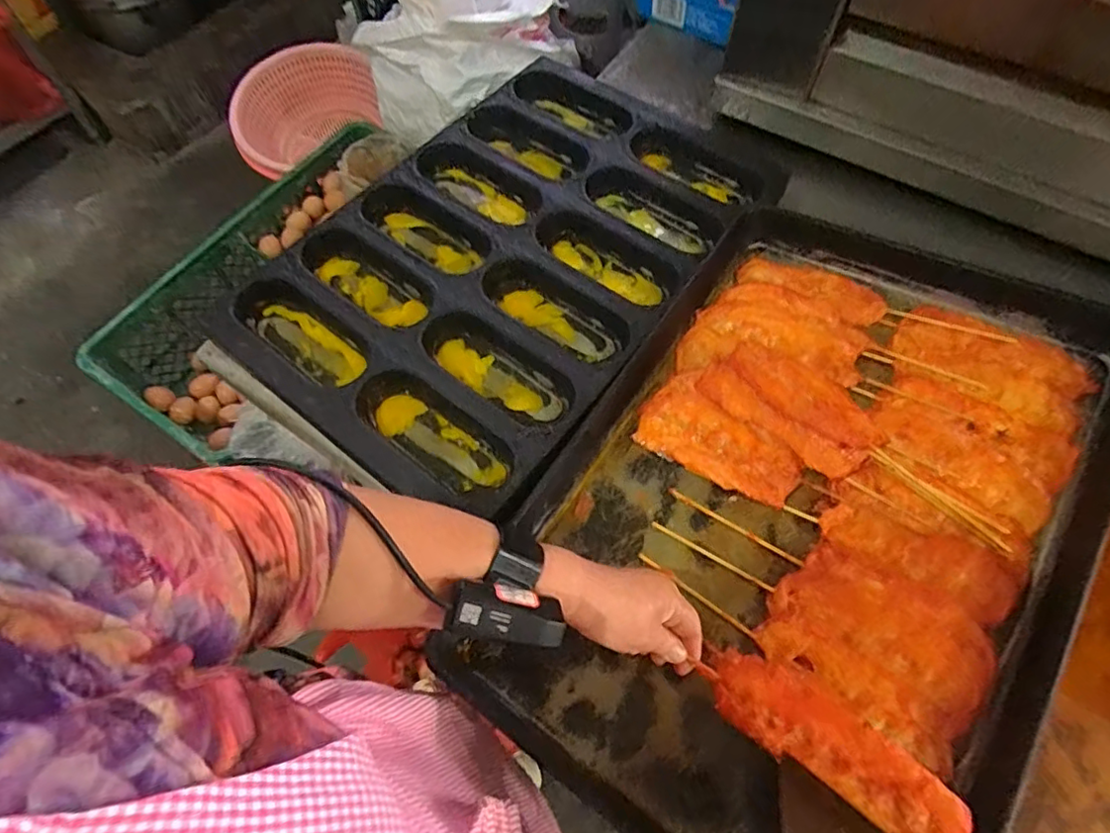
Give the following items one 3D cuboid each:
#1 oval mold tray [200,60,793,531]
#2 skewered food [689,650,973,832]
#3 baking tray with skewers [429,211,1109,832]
[{"bbox_3d":[-0.048,-0.195,0.712,0.411,0.062,0.595,35,66,18],"label":"oval mold tray"},{"bbox_3d":[0.188,0.232,0.421,0.174,0.072,0.022,30,20,26],"label":"skewered food"},{"bbox_3d":[0.227,0.065,0.535,0.398,0.047,0.611,29,70,26],"label":"baking tray with skewers"}]

